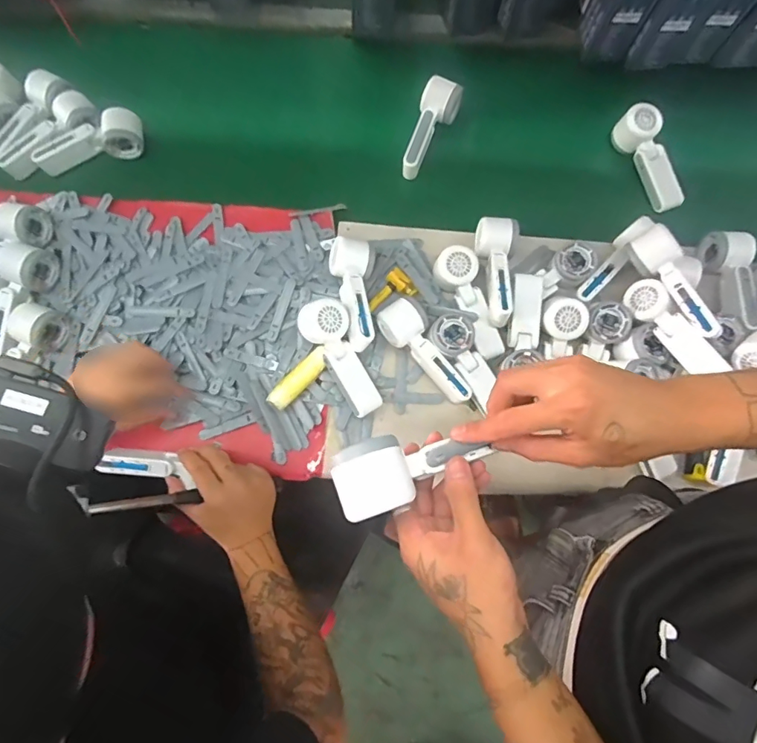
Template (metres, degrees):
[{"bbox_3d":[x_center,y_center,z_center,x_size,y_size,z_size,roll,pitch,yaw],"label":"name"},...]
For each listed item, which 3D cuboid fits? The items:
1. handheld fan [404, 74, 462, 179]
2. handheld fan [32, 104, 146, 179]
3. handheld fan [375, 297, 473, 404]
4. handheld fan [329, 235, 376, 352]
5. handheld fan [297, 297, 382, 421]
[{"bbox_3d":[0.087,-0.379,0.765,0.061,0.056,0.161,13,77,5],"label":"handheld fan"},{"bbox_3d":[-0.452,-0.349,0.744,0.165,0.054,0.055,-18,76,-3],"label":"handheld fan"},{"bbox_3d":[0.067,-0.023,0.667,0.059,0.060,0.159,-37,78,-7],"label":"handheld fan"},{"bbox_3d":[-0.032,-0.111,0.673,0.064,0.051,0.170,-6,76,0],"label":"handheld fan"},{"bbox_3d":[-0.049,-0.021,0.646,0.063,0.042,0.165,-28,95,-5],"label":"handheld fan"}]

